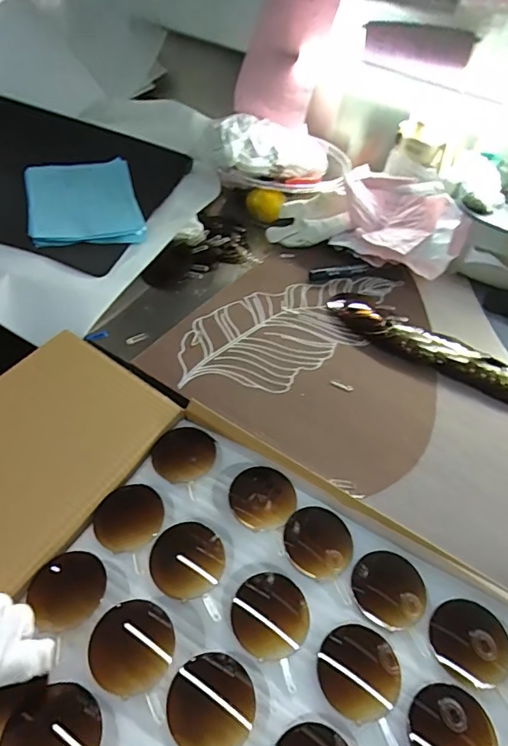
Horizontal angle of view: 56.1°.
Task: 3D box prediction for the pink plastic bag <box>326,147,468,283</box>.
[{"bbox_3d":[0.222,-0.233,0.733,0.182,0.095,0.217,14,47,5],"label":"pink plastic bag"}]

